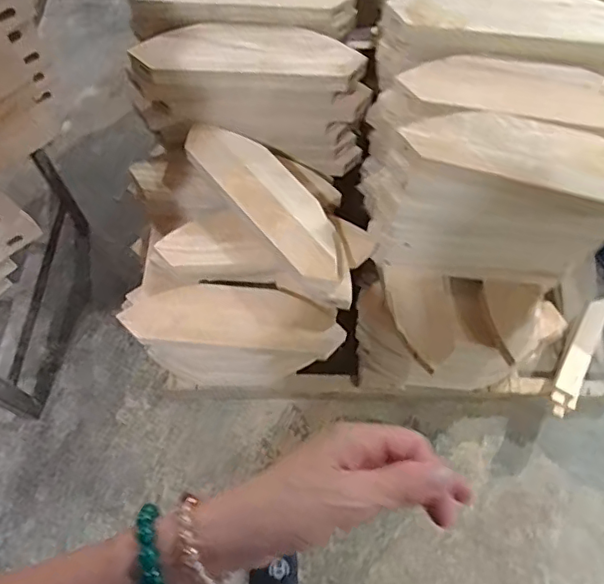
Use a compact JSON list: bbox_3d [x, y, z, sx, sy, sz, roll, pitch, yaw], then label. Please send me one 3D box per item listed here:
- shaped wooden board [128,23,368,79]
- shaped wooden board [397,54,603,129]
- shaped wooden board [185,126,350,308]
[{"bbox_3d":[-0.078,-0.344,0.816,0.312,0.034,0.111,10,68,6],"label":"shaped wooden board"},{"bbox_3d":[0.292,-0.259,0.719,0.312,0.019,0.089,10,67,4],"label":"shaped wooden board"},{"bbox_3d":[-0.040,-0.130,0.834,0.099,0.043,0.350,-37,72,-15],"label":"shaped wooden board"}]

